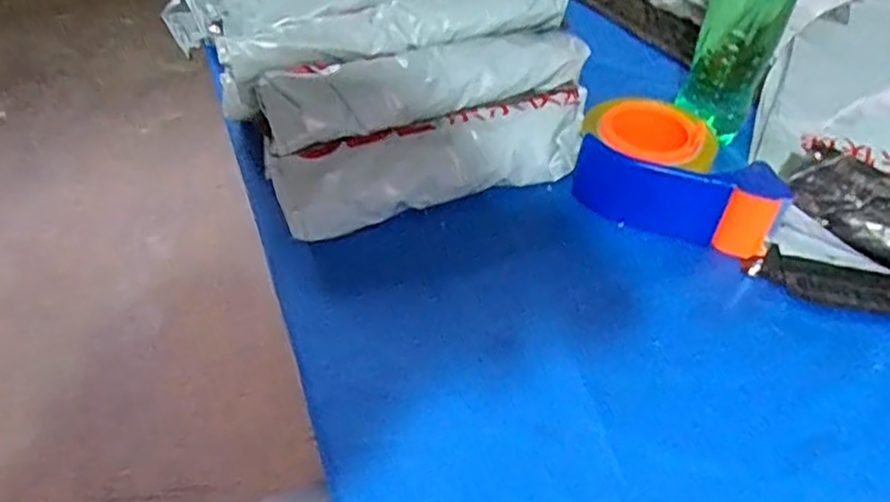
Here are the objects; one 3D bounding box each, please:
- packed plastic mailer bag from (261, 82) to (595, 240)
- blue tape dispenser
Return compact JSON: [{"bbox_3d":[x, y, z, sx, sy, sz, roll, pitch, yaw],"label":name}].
[{"bbox_3d":[-0.002,-0.067,0.540,0.260,0.057,0.065,-12,47,-13],"label":"packed plastic mailer bag"},{"bbox_3d":[0.181,-0.061,0.540,0.165,0.053,0.096,29,51,24],"label":"blue tape dispenser"}]

